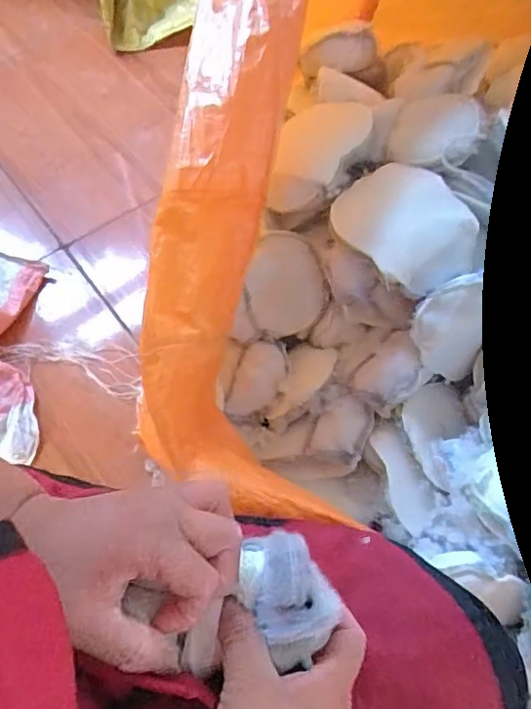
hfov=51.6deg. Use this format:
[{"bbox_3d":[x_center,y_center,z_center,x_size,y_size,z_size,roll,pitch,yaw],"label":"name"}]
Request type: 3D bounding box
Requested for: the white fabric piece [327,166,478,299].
[{"bbox_3d":[0.178,-0.163,0.685,0.175,0.037,0.146,38,67,19],"label":"white fabric piece"}]

